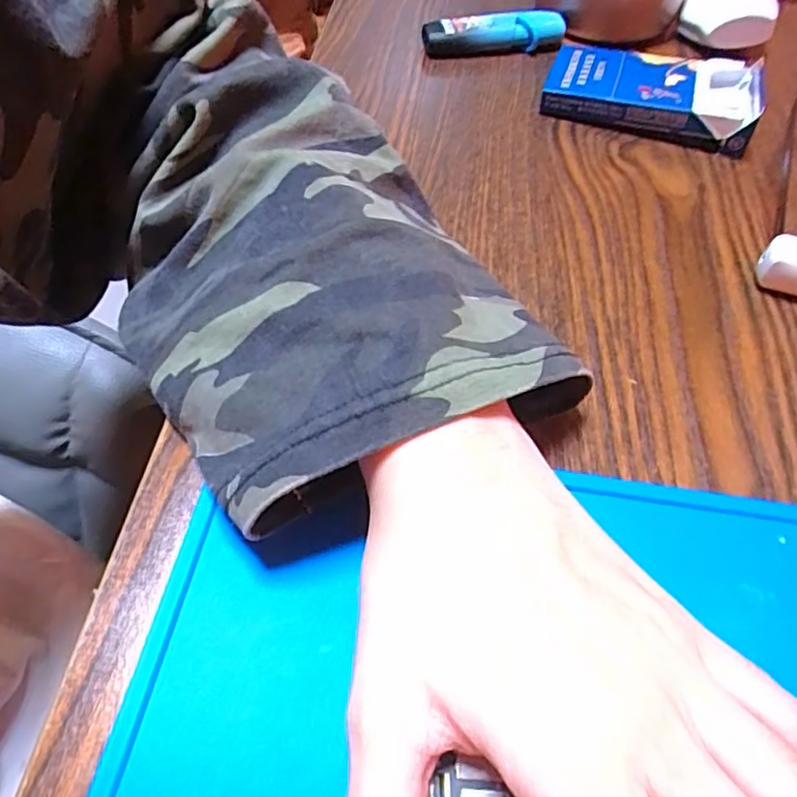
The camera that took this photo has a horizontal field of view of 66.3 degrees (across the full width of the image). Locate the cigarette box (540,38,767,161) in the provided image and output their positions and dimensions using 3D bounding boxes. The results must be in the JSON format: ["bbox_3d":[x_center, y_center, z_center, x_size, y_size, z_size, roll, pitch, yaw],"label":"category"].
[{"bbox_3d":[0.133,-0.162,0.323,0.105,0.023,0.057,17,55,8],"label":"cigarette box"}]

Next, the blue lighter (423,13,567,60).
[{"bbox_3d":[0.056,-0.212,0.358,0.081,0.018,0.021,-4,55,-6],"label":"blue lighter"}]

